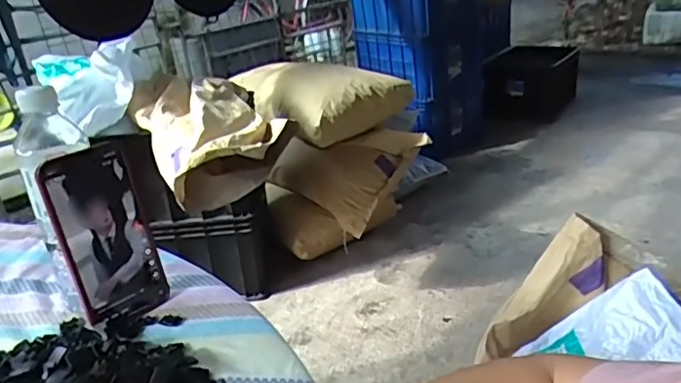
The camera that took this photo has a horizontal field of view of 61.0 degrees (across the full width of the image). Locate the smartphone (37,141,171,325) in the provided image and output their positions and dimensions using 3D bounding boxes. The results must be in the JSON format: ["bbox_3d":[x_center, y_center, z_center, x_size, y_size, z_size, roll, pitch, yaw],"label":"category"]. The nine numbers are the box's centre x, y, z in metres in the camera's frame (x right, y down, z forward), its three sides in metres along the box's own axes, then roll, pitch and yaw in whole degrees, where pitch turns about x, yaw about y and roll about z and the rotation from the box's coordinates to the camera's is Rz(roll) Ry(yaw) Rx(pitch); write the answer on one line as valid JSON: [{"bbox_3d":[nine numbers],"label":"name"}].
[{"bbox_3d":[-0.207,0.039,0.514,0.074,0.154,0.009,-26,19,-39],"label":"smartphone"}]

